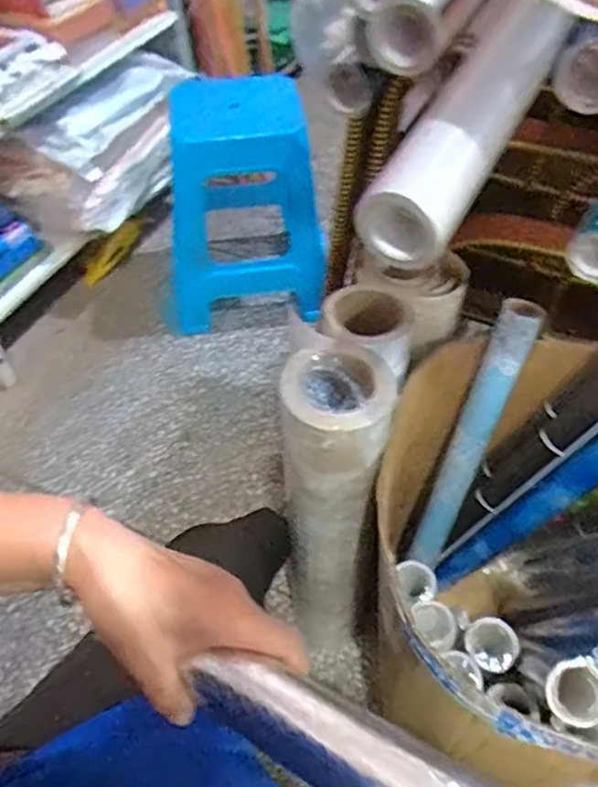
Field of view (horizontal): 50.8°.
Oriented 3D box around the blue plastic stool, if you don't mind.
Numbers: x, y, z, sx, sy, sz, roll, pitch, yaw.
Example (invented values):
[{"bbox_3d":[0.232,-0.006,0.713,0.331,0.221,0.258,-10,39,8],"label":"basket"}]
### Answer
[{"bbox_3d":[-0.176,-0.467,1.558,0.390,0.442,0.339,-13,50,-10],"label":"blue plastic stool"}]

